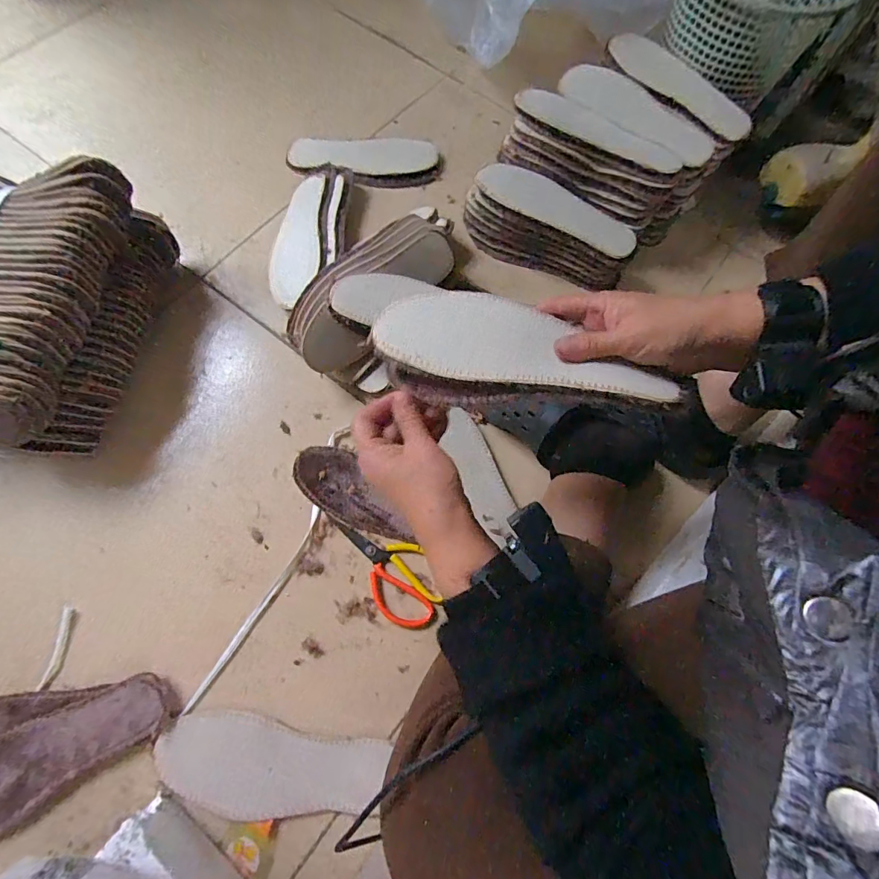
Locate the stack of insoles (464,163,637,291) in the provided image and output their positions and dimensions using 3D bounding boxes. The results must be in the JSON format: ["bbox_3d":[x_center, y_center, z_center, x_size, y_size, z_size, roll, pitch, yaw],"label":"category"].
[{"bbox_3d":[0.165,-0.320,0.673,0.250,0.090,0.095,27,72,4],"label":"stack of insoles"}]

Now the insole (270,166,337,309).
[{"bbox_3d":[-0.208,-0.305,0.674,0.085,0.026,0.232,-4,74,12],"label":"insole"}]

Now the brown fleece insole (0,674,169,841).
[{"bbox_3d":[-0.406,0.332,0.463,0.238,0.015,0.083,-28,75,-12],"label":"brown fleece insole"}]

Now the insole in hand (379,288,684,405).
[{"bbox_3d":[0.065,-0.066,0.356,0.231,0.026,0.092,13,73,9],"label":"insole in hand"}]

